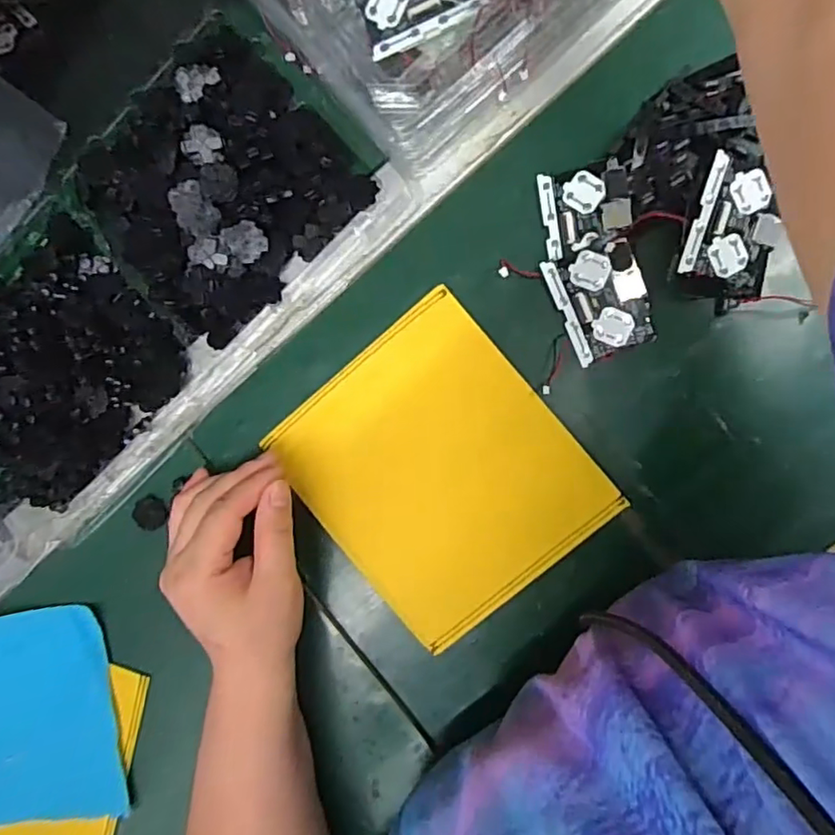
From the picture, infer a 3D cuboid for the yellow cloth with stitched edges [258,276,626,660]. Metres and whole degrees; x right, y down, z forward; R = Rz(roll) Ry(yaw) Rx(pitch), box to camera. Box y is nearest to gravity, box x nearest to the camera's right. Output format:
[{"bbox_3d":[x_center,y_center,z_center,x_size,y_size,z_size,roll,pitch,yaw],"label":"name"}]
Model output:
[{"bbox_3d":[0.012,0.034,0.365,0.151,0.010,0.170,-42,85,8],"label":"yellow cloth with stitched edges"}]

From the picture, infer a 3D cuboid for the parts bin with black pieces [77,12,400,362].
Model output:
[{"bbox_3d":[-0.121,-0.143,0.365,0.157,0.034,0.149,-42,85,8],"label":"parts bin with black pieces"}]

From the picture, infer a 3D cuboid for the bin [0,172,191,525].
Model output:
[{"bbox_3d":[-0.244,-0.033,0.384,0.173,0.034,0.152,-40,85,8],"label":"bin"}]

